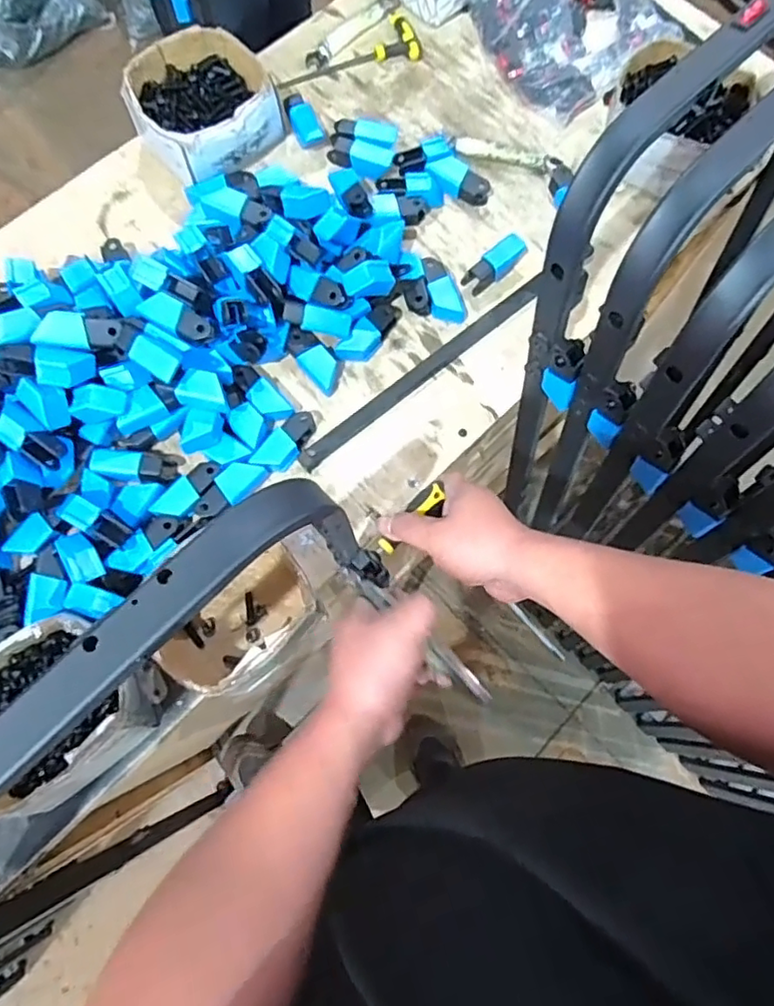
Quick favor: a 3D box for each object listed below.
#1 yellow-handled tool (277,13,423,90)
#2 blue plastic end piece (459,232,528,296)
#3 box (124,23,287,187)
[{"bbox_3d":[-0.058,-0.624,0.833,0.202,0.018,0.072,-18,76,-6],"label":"yellow-handled tool"},{"bbox_3d":[0.130,-0.288,0.728,0.083,0.022,0.031,-42,79,-11],"label":"blue plastic end piece"},{"bbox_3d":[-0.233,-0.504,0.779,0.164,0.080,0.169,-41,79,-11],"label":"box"}]

